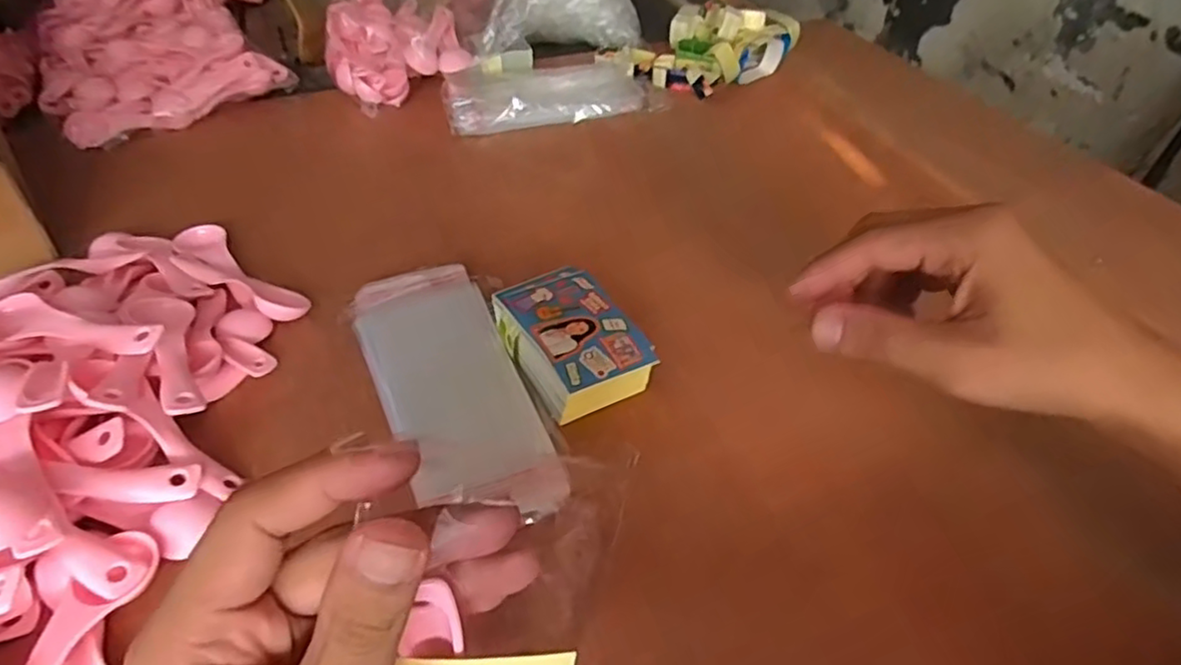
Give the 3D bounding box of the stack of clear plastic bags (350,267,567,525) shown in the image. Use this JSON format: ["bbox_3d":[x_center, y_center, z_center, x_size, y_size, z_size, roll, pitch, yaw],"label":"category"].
[{"bbox_3d":[-0.090,0.027,0.421,0.085,0.015,0.224,-15,45,-17],"label":"stack of clear plastic bags"}]

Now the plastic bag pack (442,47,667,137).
[{"bbox_3d":[-0.049,-0.267,0.730,0.220,0.034,0.141,-11,44,-13],"label":"plastic bag pack"}]

